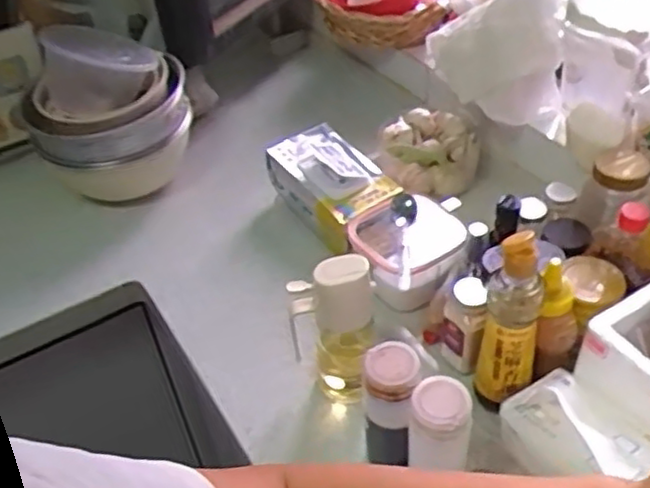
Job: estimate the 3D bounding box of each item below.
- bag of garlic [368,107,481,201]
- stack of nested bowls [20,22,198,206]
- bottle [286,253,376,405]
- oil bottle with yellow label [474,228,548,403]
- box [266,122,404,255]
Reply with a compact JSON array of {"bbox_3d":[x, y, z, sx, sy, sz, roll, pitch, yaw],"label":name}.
[{"bbox_3d":[0.166,-0.148,1.126,0.147,0.085,0.148,-27,47,-22],"label":"bag of garlic"},{"bbox_3d":[-0.344,-0.203,1.116,0.243,0.253,0.206,-19,44,-14],"label":"stack of nested bowls"},{"bbox_3d":[0.009,0.098,0.803,0.097,0.188,0.072,-5,42,1],"label":"bottle"},{"bbox_3d":[0.197,0.080,0.734,0.060,0.207,0.059,9,44,15],"label":"oil bottle with yellow label"},{"bbox_3d":[0.016,-0.089,1.059,0.126,0.089,0.220,-26,46,-21],"label":"box"}]

